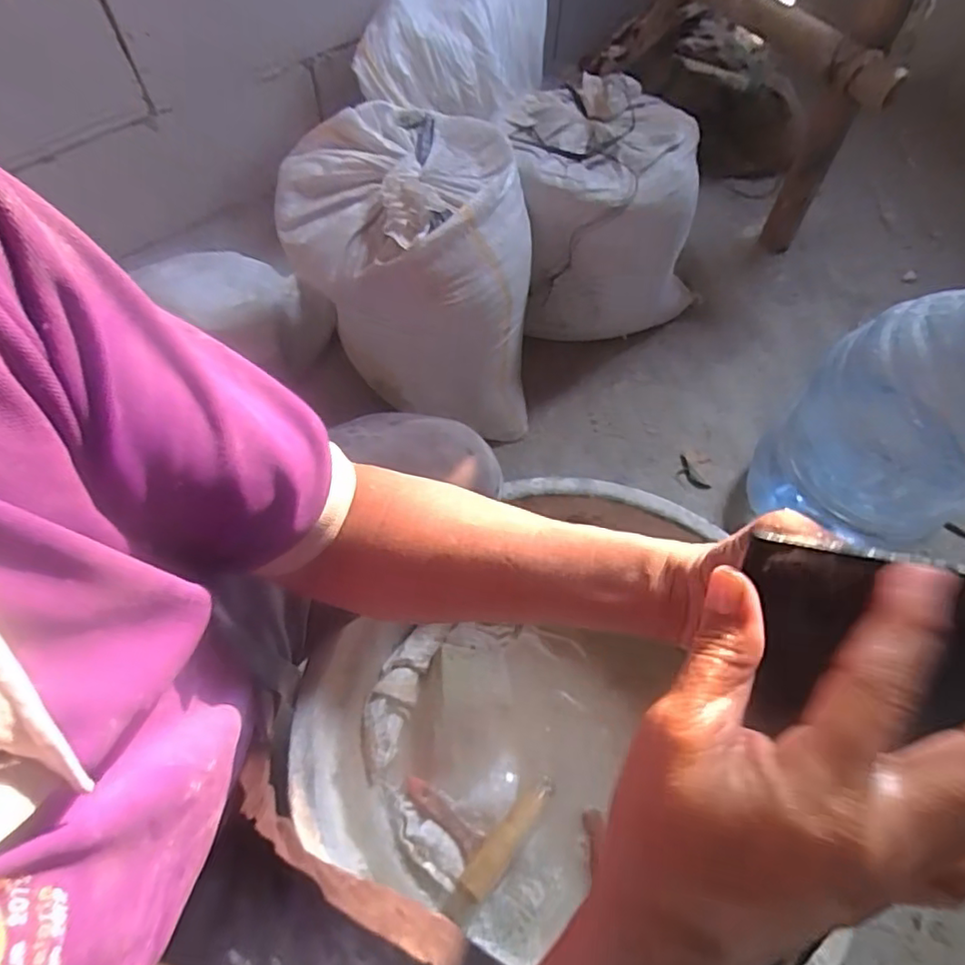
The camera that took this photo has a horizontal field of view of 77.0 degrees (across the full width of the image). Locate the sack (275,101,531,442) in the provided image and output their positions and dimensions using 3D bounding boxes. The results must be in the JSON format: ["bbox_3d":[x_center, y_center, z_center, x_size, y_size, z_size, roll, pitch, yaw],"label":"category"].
[{"bbox_3d":[-0.084,-0.275,0.852,0.309,0.364,0.224,5,62,1],"label":"sack"}]

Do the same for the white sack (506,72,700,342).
[{"bbox_3d":[0.195,-0.384,0.954,0.308,0.321,0.265,-5,62,-4],"label":"white sack"}]

